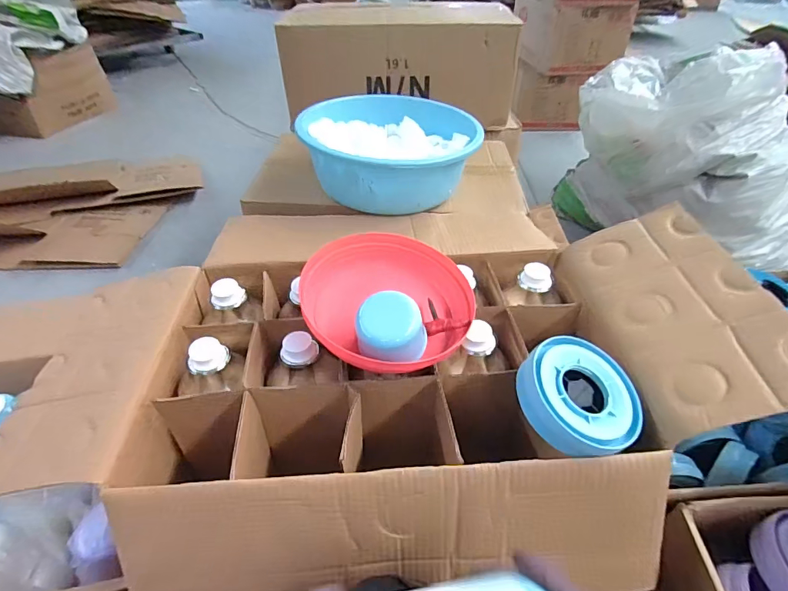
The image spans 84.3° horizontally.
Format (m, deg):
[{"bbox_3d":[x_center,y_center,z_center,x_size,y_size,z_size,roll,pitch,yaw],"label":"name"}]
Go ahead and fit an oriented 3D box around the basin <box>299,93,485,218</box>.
[{"bbox_3d":[-0.006,-0.297,0.910,0.336,0.144,0.336,1,40,-1],"label":"basin"}]

